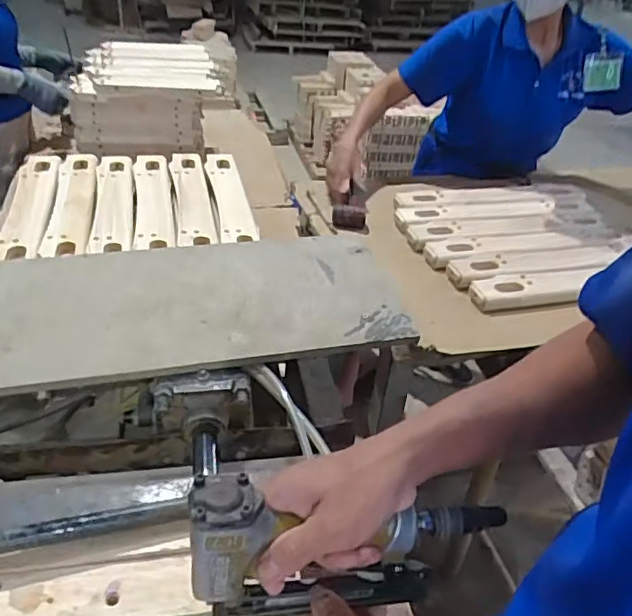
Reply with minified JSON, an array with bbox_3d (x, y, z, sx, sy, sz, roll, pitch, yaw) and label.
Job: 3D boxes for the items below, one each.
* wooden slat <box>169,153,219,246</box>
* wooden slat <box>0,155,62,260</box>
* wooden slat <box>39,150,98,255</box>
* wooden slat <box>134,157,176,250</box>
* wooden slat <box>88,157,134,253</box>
[{"bbox_3d":[-0.249,-0.226,1.179,0.072,0.028,0.410,-4,36,-14],"label":"wooden slat"},{"bbox_3d":[-0.534,-0.210,1.102,0.081,0.015,0.413,-4,36,-13],"label":"wooden slat"},{"bbox_3d":[-0.462,-0.213,1.119,0.074,0.012,0.426,-5,36,-14],"label":"wooden slat"},{"bbox_3d":[-0.316,-0.214,1.137,0.069,0.023,0.384,-5,36,-14],"label":"wooden slat"},{"bbox_3d":[-0.392,-0.223,1.134,0.073,0.017,0.417,-5,36,-15],"label":"wooden slat"}]

